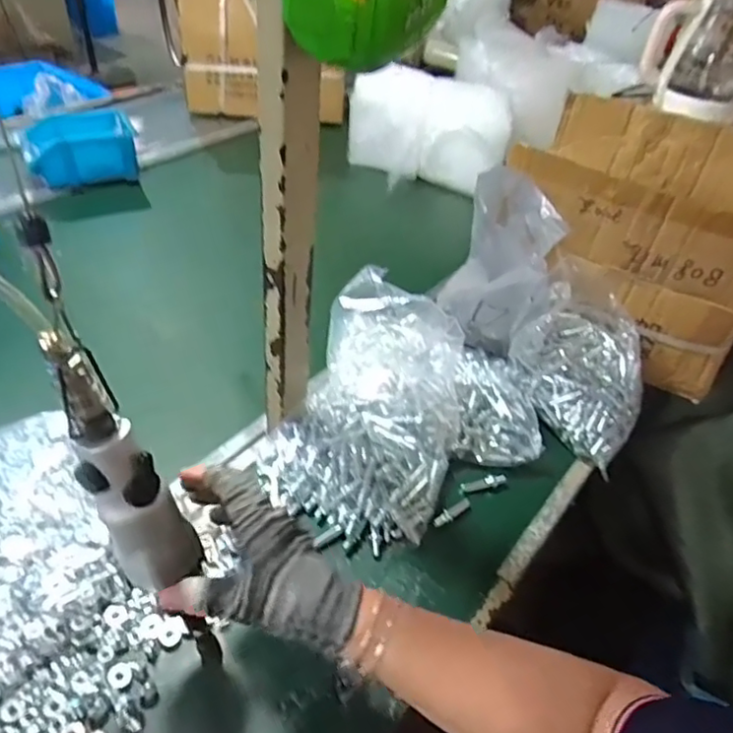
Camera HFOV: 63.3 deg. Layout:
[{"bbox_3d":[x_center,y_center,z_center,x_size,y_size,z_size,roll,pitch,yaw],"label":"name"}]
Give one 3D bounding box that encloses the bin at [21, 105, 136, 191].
[{"bbox_3d":[-0.500,-0.385,1.045,0.176,0.070,0.167,-12,46,-21],"label":"bin"}]

